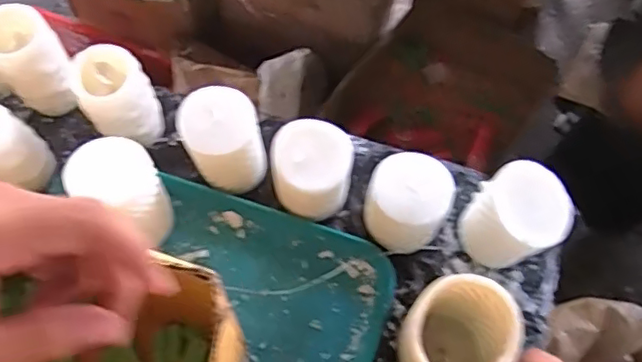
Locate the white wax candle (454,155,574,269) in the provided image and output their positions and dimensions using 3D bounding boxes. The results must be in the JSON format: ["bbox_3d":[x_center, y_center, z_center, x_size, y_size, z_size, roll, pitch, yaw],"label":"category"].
[{"bbox_3d":[0.176,0.037,0.552,0.079,0.104,0.072,30,70,11],"label":"white wax candle"}]

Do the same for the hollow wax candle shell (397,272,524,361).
[{"bbox_3d":[0.110,0.134,0.501,0.079,0.111,0.082,0,67,-1],"label":"hollow wax candle shell"}]

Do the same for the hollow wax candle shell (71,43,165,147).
[{"bbox_3d":[-0.194,-0.072,0.578,0.064,0.109,0.067,-6,68,-4],"label":"hollow wax candle shell"}]

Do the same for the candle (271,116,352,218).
[{"bbox_3d":[-0.011,-0.005,0.554,0.074,0.101,0.067,9,67,2],"label":"candle"}]

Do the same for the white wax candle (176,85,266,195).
[{"bbox_3d":[-0.094,-0.037,0.575,0.069,0.092,0.067,0,67,-1],"label":"white wax candle"}]

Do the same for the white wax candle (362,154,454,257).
[{"bbox_3d":[0.078,0.025,0.553,0.075,0.101,0.065,31,70,11],"label":"white wax candle"}]

